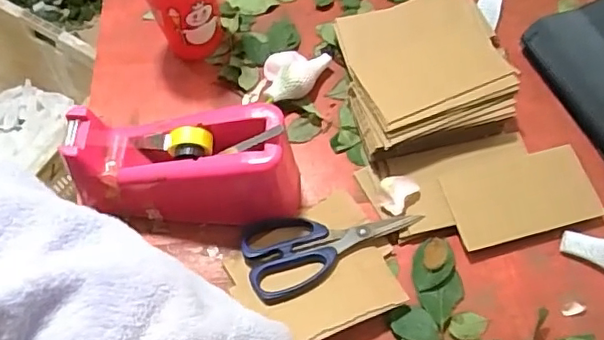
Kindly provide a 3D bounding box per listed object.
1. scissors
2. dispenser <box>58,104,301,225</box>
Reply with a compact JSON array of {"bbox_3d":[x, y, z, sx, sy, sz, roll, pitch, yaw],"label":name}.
[{"bbox_3d":[0.027,0.064,0.512,0.157,0.015,0.081,-18,63,-5],"label":"scissors"},{"bbox_3d":[-0.105,-0.003,0.509,0.198,0.098,0.073,-2,63,3],"label":"dispenser"}]

